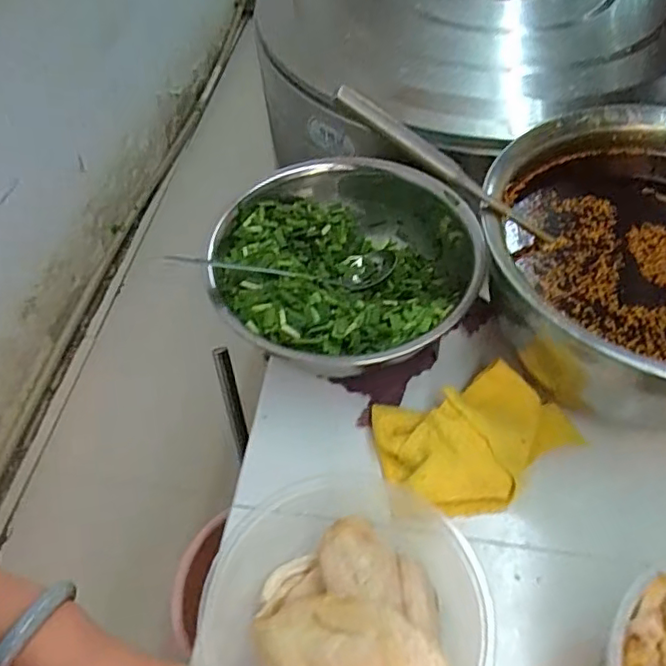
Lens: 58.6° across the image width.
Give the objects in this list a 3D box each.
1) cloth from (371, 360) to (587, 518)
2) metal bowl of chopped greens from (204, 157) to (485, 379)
[{"bbox_3d":[0.121,0.085,0.500,0.165,0.040,0.114,-19,55,-11],"label":"cloth"},{"bbox_3d":[0.013,-0.061,0.579,0.243,0.083,0.251,-1,53,2],"label":"metal bowl of chopped greens"}]

